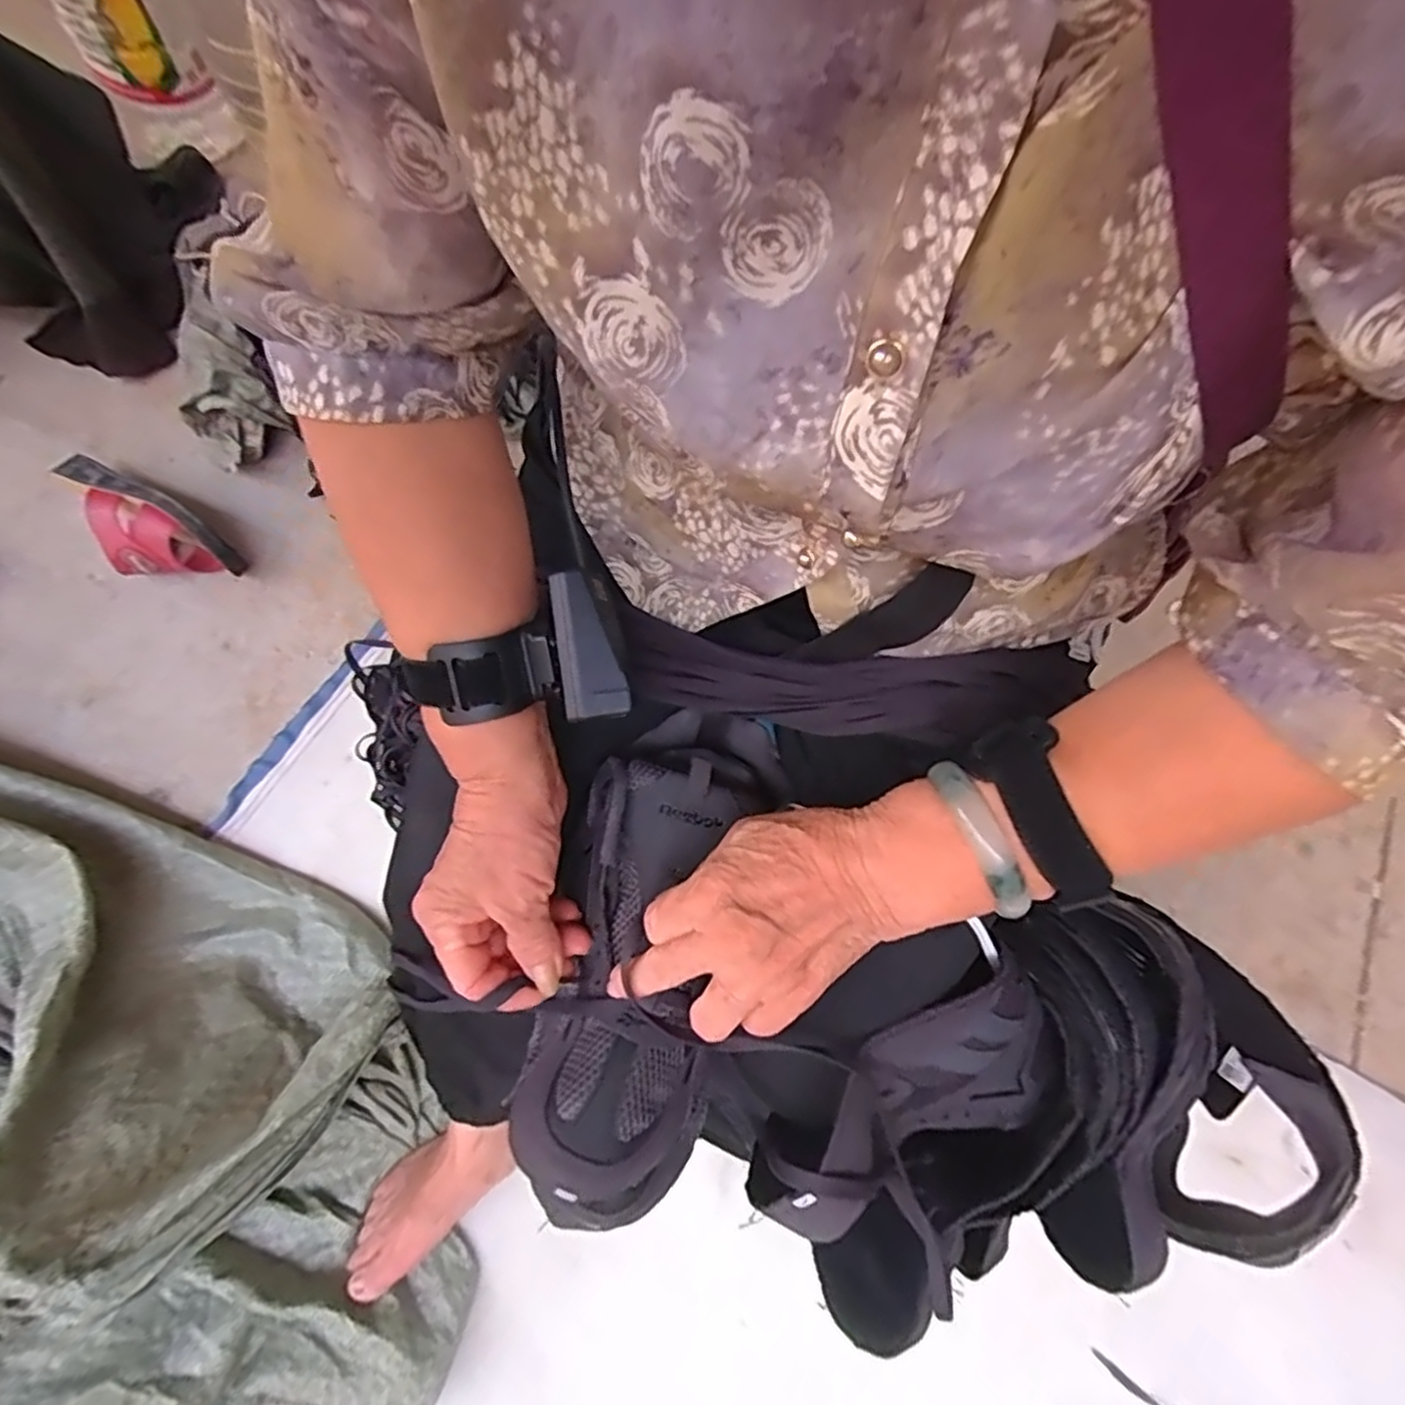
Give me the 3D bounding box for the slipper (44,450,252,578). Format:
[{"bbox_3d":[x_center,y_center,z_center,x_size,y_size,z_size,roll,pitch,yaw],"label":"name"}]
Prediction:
[{"bbox_3d":[-0.642,-0.195,0.791,0.233,0.085,0.090,29,72,4],"label":"slipper"}]

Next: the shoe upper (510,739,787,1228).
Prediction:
[{"bbox_3d":[-0.028,0.131,0.363,0.100,0.054,0.227,13,75,1],"label":"shoe upper"}]

